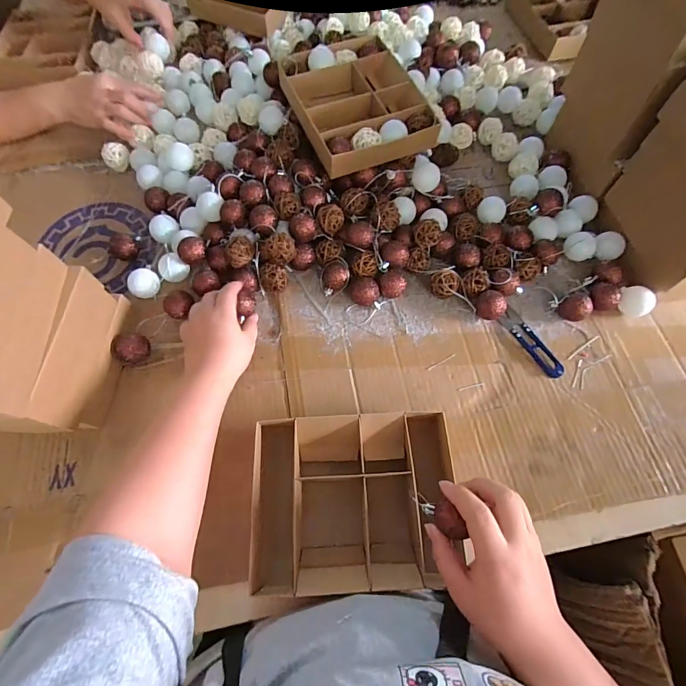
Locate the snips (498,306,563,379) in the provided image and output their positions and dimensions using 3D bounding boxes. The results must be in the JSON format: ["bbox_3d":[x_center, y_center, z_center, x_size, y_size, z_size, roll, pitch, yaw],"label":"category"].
[{"bbox_3d":[0.241,-0.001,0.494,0.027,0.011,0.103,-28,69,-12],"label":"snips"}]

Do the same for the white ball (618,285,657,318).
[{"bbox_3d":[0.378,-0.053,0.499,0.031,0.039,0.039,-29,69,-12],"label":"white ball"}]

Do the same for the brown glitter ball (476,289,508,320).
[{"bbox_3d":[0.189,-0.047,0.496,0.037,0.032,0.030,41,72,17],"label":"brown glitter ball"}]

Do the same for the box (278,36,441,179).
[{"bbox_3d":[0.020,-0.339,0.553,0.175,0.053,0.216,-20,67,-9],"label":"box"}]

